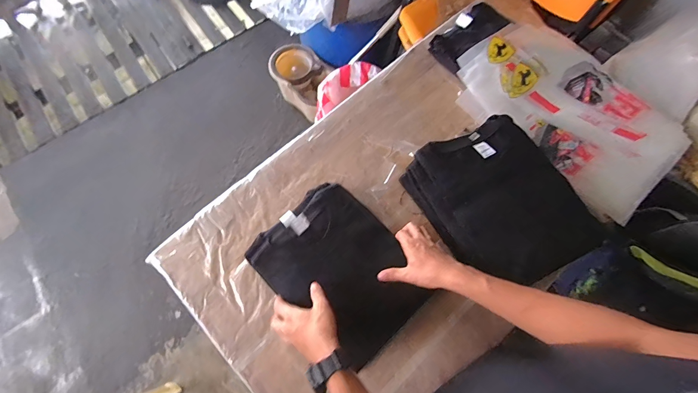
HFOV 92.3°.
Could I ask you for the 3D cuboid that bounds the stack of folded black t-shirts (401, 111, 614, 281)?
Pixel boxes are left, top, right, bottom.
[{"bbox_3d":[0.268,0.011,0.614,0.222,0.105,0.276,-28,72,-7],"label":"stack of folded black t-shirts"}]

